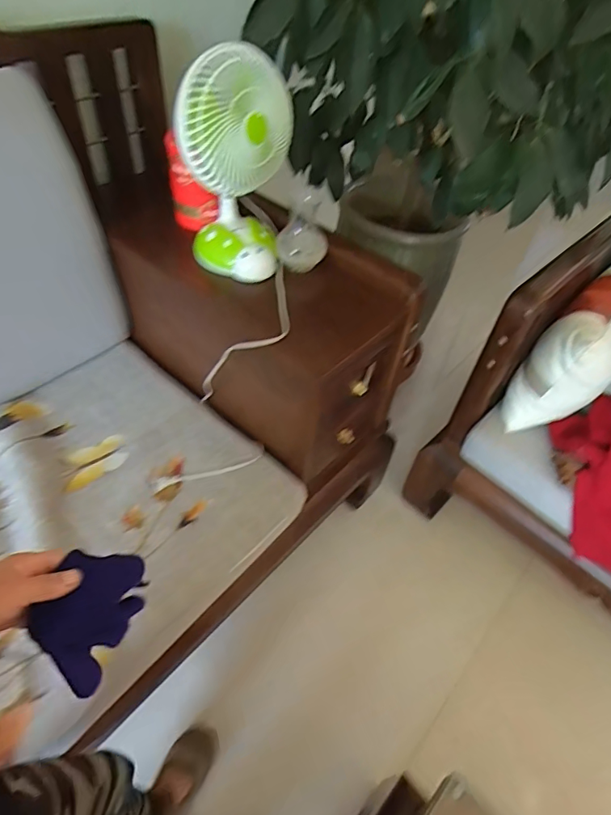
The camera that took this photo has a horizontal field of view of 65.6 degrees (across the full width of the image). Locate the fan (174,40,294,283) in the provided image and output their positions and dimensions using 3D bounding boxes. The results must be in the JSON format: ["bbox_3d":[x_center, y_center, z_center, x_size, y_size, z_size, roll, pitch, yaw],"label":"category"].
[{"bbox_3d":[-0.127,-0.423,0.853,0.170,0.328,0.147,10,49,3],"label":"fan"}]

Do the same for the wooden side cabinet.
[{"bbox_3d":[-0.123,-0.154,1.067,0.606,0.382,0.303,33,54,22],"label":"wooden side cabinet"}]

